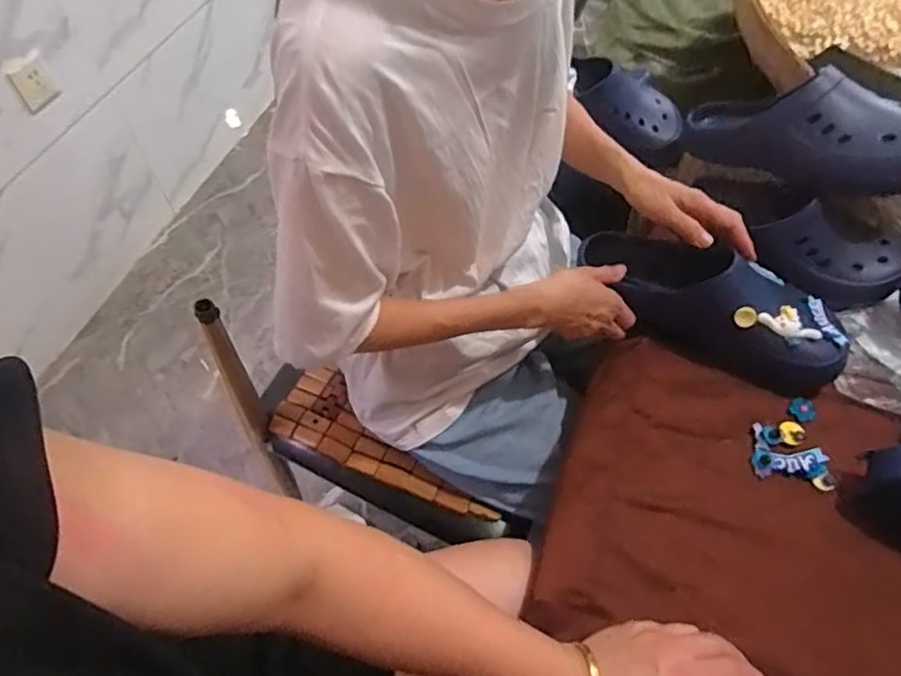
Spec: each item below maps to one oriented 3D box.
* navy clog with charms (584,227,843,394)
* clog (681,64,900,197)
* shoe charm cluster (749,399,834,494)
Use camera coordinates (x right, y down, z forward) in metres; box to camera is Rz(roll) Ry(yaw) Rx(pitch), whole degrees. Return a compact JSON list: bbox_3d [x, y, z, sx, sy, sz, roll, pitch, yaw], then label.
[{"bbox_3d":[0.283,-0.044,0.656,0.280,0.089,0.106,24,60,17],"label":"navy clog with charms"},{"bbox_3d":[0.419,-0.251,0.707,0.294,0.117,0.136,24,57,41],"label":"clog"},{"bbox_3d":[0.347,0.103,0.620,0.076,0.015,0.091,8,56,7],"label":"shoe charm cluster"}]

